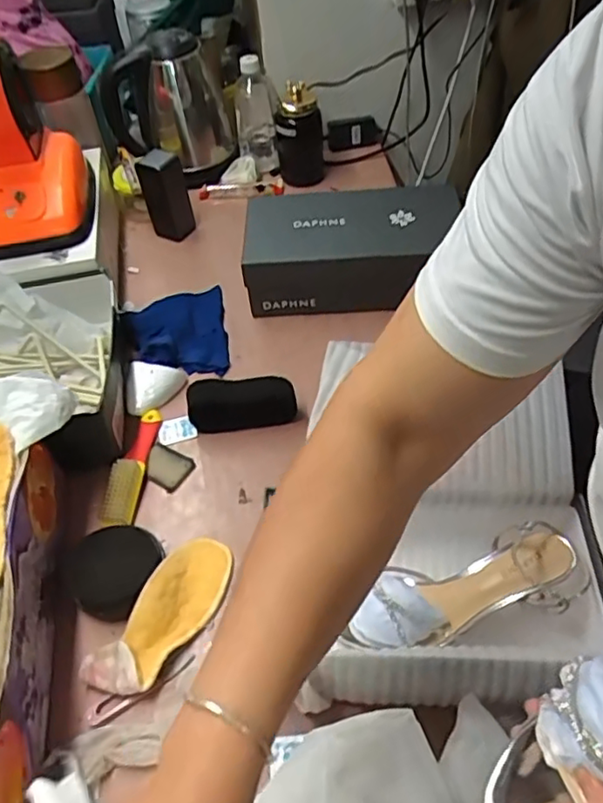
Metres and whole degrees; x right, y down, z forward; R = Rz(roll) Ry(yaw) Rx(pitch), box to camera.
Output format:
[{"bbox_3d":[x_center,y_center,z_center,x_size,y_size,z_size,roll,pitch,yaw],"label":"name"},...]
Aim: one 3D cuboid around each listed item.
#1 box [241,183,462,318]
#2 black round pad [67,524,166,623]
[{"bbox_3d":[0.075,-0.215,0.882,0.294,0.099,0.164,-2,50,3],"label":"box"},{"bbox_3d":[-0.189,0.167,0.625,0.079,0.025,0.090,24,56,0],"label":"black round pad"}]

